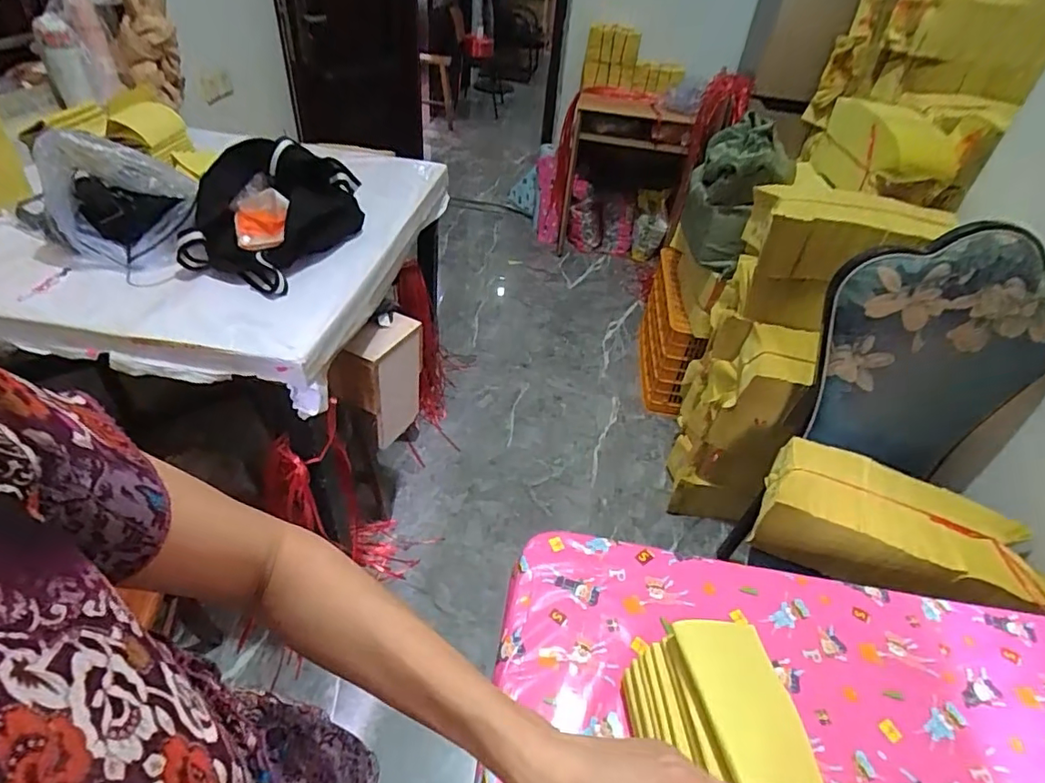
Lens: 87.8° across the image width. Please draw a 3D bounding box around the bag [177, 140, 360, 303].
[{"bbox_3d":[-0.538,-0.378,1.145,0.293,0.183,0.339,7,43,2],"label":"bag"}]

